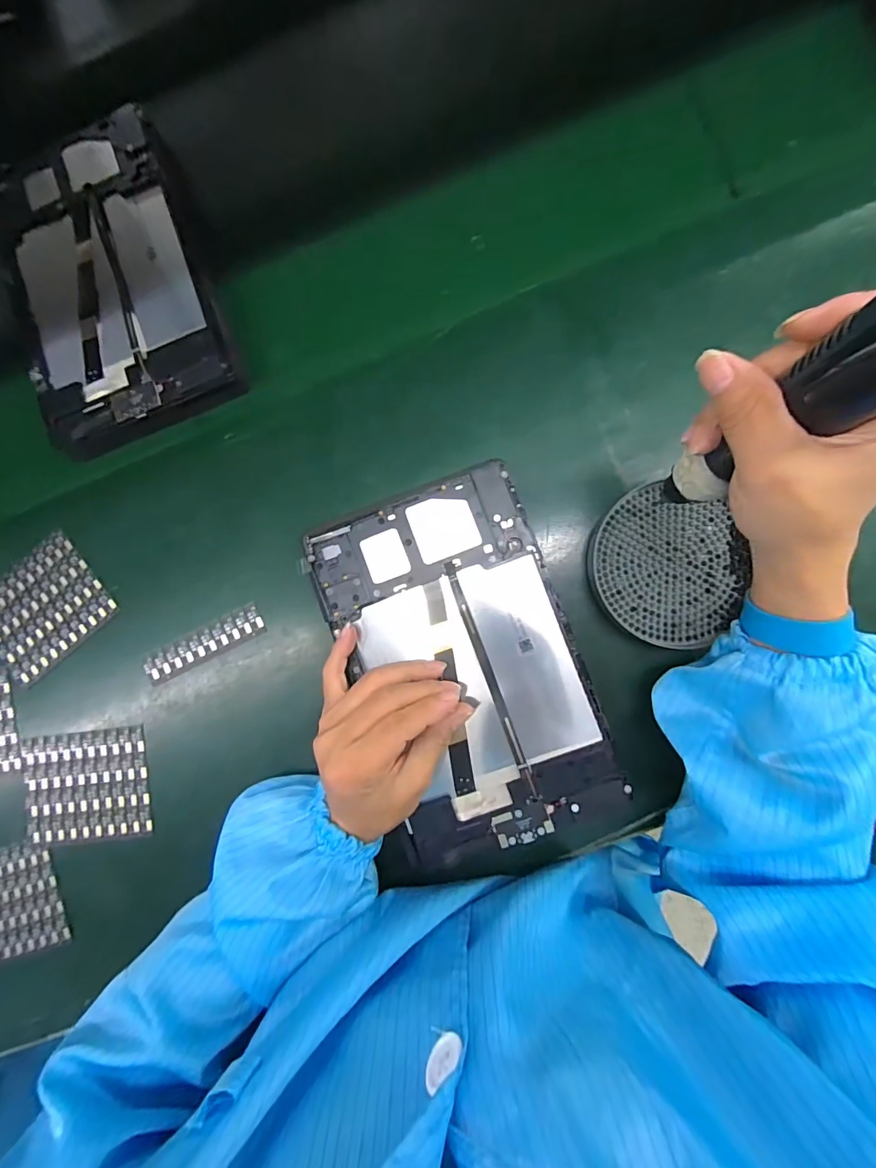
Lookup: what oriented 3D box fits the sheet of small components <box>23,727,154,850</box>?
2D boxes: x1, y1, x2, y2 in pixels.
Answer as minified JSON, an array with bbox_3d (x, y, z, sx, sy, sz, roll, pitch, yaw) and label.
[{"bbox_3d":[-0.277,0.161,0.352,0.100,0.006,0.086,-8,89,5],"label":"sheet of small components"}]

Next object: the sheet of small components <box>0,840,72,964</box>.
[{"bbox_3d":[-0.347,0.256,0.354,0.098,0.010,0.084,-18,88,5],"label":"sheet of small components"}]

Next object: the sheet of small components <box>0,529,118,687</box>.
[{"bbox_3d":[-0.319,0.019,0.357,0.100,0.004,0.084,-39,86,4],"label":"sheet of small components"}]

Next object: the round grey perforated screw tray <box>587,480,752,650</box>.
[{"bbox_3d":[0.161,-0.011,0.315,0.104,0.007,0.104,0,89,5],"label":"round grey perforated screw tray"}]

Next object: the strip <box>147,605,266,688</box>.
[{"bbox_3d":[-0.181,0.047,0.345,0.099,0.005,0.023,-26,87,4],"label":"strip"}]

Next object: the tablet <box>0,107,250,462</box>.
[{"bbox_3d":[-0.267,-0.246,0.354,0.155,0.020,0.269,-22,87,5],"label":"tablet"}]

